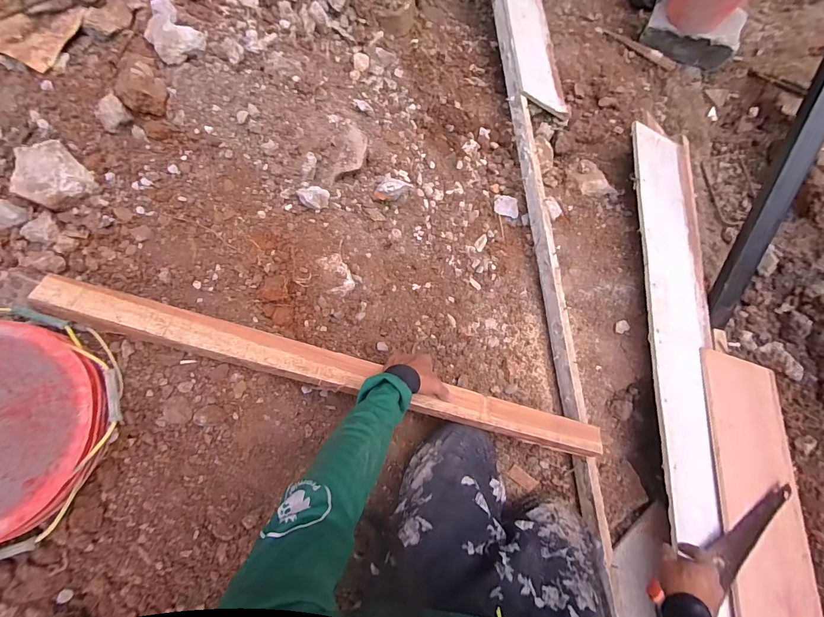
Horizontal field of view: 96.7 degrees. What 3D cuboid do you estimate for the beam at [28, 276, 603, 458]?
[{"bbox_3d":[-0.078,0.127,0.658,1.013,0.038,0.065,18,71,-13],"label":"beam"}]

